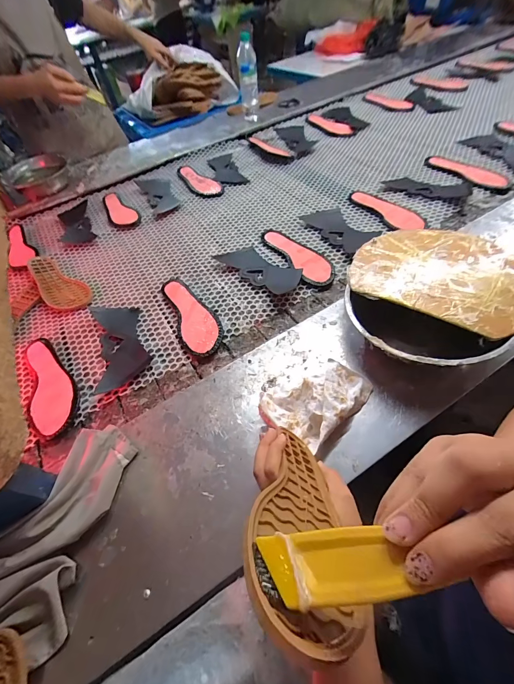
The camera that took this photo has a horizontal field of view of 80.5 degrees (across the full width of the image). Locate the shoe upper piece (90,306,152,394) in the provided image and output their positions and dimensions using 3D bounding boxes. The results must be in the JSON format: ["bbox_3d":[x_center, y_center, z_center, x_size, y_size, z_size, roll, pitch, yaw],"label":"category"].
[{"bbox_3d":[-0.259,-0.007,0.574,0.095,0.012,0.205,-19,55,-6],"label":"shoe upper piece"}]

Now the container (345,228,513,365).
[{"bbox_3d":[0.253,-0.066,0.450,0.228,0.081,0.252,6,56,11],"label":"container"}]

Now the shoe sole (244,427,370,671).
[{"bbox_3d":[0.039,0.134,0.255,0.069,0.239,0.026,9,94,10],"label":"shoe sole"}]

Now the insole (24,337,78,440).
[{"bbox_3d":[-0.365,0.067,0.534,0.077,0.010,0.215,-25,56,-11],"label":"insole"}]

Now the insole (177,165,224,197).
[{"bbox_3d":[-0.176,-0.485,0.908,0.075,0.011,0.203,-30,57,-14],"label":"insole"}]

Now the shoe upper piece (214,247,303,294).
[{"bbox_3d":[0.006,-0.156,0.636,0.079,0.031,0.193,-41,60,-20],"label":"shoe upper piece"}]

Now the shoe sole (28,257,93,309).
[{"bbox_3d":[-0.468,-0.135,0.698,0.232,0.014,0.083,29,63,24],"label":"shoe sole"}]

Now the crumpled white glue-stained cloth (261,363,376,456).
[{"bbox_3d":[0.077,0.074,0.412,0.131,0.051,0.101,-39,59,-19],"label":"crumpled white glue-stained cloth"}]

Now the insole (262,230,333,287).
[{"bbox_3d":[0.092,-0.192,0.655,0.081,0.018,0.220,-22,50,-13],"label":"insole"}]

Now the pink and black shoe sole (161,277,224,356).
[{"bbox_3d":[-0.129,-0.057,0.590,0.077,0.018,0.221,-26,56,-11],"label":"pink and black shoe sole"}]

